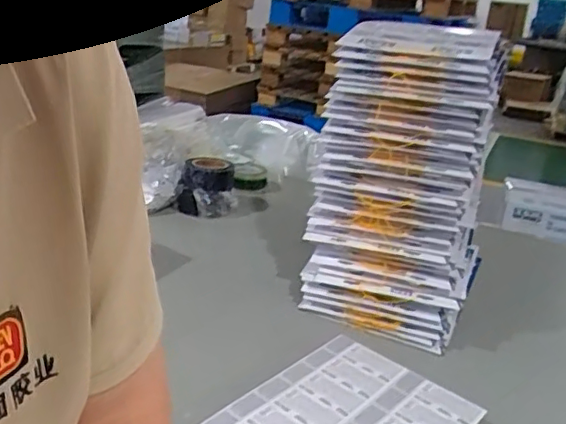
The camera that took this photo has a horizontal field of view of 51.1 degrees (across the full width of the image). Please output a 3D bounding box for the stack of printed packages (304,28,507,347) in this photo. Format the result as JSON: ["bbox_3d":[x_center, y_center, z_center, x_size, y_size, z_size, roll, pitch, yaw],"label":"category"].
[{"bbox_3d":[0.184,-0.051,0.955,0.267,0.445,0.160,10,21,8],"label":"stack of printed packages"}]

